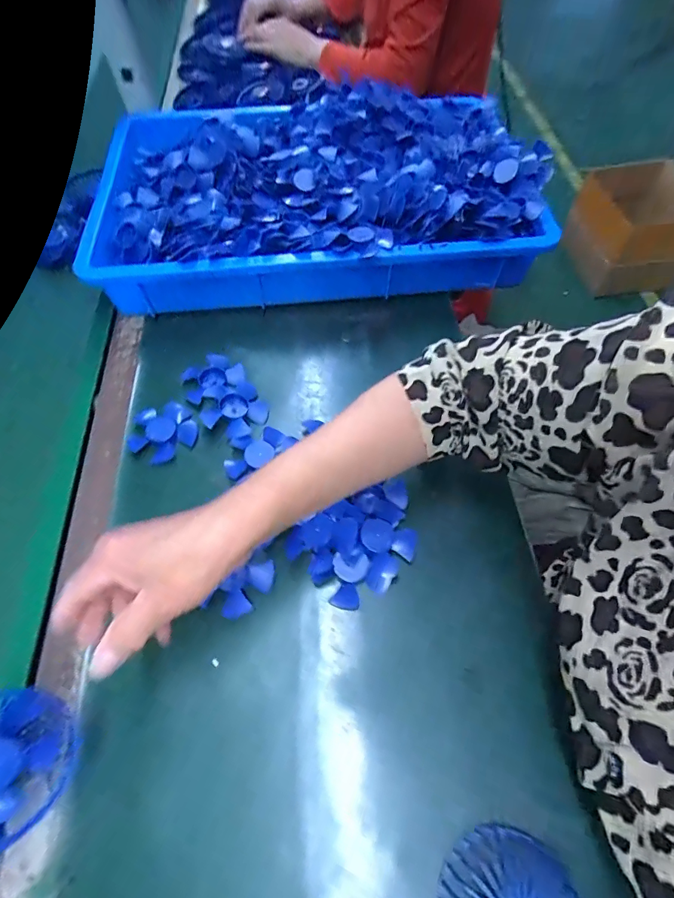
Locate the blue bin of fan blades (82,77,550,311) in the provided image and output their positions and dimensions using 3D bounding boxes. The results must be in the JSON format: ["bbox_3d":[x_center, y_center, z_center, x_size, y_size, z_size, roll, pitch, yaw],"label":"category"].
[{"bbox_3d":[-0.024,-0.361,0.600,0.568,0.130,0.353,-3,60,-1],"label":"blue bin of fan blades"}]

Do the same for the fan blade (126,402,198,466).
[{"bbox_3d":[-0.189,-0.020,0.468,0.067,0.012,0.067,0,60,1],"label":"fan blade"}]

